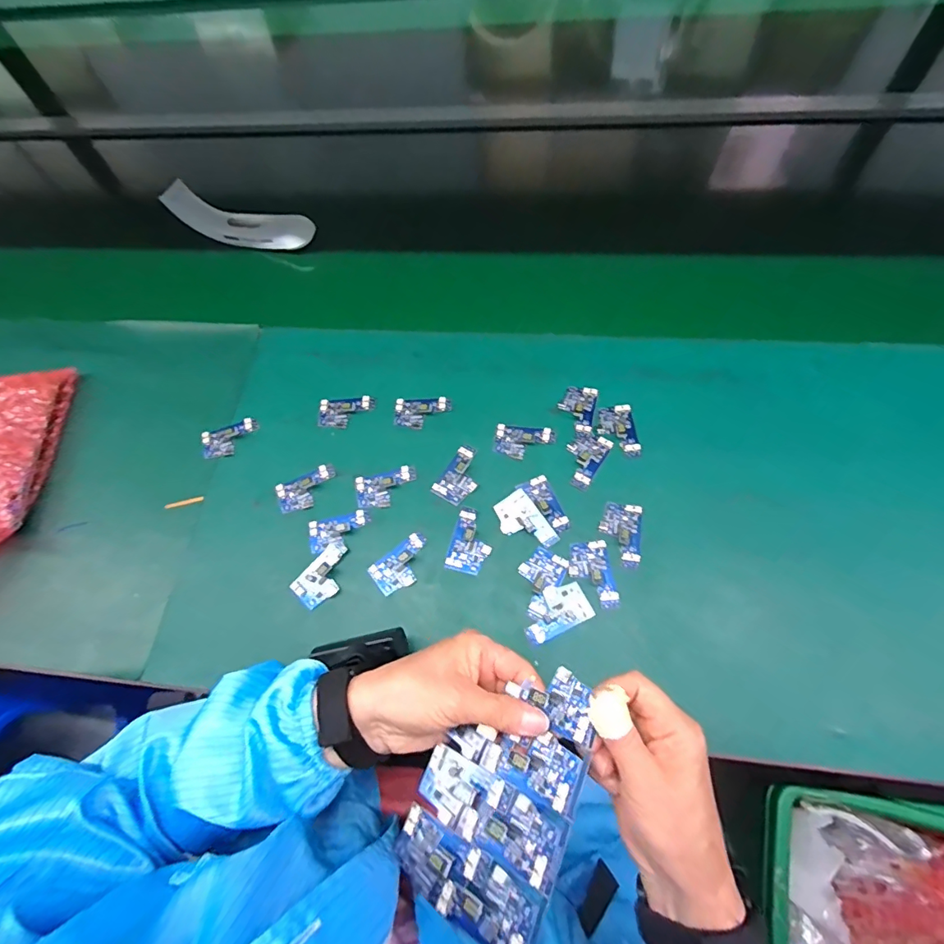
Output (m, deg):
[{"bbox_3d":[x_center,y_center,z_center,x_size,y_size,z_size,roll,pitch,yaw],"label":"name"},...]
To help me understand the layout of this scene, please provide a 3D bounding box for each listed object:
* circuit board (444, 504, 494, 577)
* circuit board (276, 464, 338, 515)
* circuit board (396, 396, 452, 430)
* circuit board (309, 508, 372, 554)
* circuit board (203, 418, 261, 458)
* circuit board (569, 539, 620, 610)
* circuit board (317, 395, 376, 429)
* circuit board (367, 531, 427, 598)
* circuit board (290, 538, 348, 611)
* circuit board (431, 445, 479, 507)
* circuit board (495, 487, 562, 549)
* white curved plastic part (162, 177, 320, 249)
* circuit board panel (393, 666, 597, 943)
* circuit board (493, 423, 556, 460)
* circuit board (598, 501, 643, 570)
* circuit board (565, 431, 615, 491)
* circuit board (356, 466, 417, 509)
[{"bbox_3d":[0.000,0.062,0.435,0.036,0.005,0.059,12,68,11],"label":"circuit board"},{"bbox_3d":[-0.162,0.016,0.469,0.060,0.005,0.035,-25,66,-6],"label":"circuit board"},{"bbox_3d":[-0.051,-0.062,0.496,0.059,0.006,0.032,-2,66,5],"label":"circuit board"},{"bbox_3d":[-0.124,0.055,0.450,0.057,0.004,0.031,-16,66,-2],"label":"circuit board"},{"bbox_3d":[-0.253,-0.036,0.501,0.059,0.006,0.032,-22,66,-5],"label":"circuit board"},{"bbox_3d":[0.104,0.089,0.412,0.034,0.004,0.058,-8,66,2],"label":"circuit board"},{"bbox_3d":[-0.132,-0.064,0.503,0.057,0.005,0.033,-6,66,3],"label":"circuit board"},{"bbox_3d":[-0.062,0.083,0.430,0.057,0.004,0.035,-37,68,-11],"label":"circuit board"},{"bbox_3d":[-0.133,0.092,0.430,0.036,0.008,0.058,39,75,19],"label":"circuit board"},{"bbox_3d":[-0.009,0.002,0.462,0.035,0.005,0.058,30,72,17],"label":"circuit board"},{"bbox_3d":[0.047,0.047,0.436,0.037,0.004,0.060,-32,67,-9],"label":"circuit board"},{"bbox_3d":[-0.304,-0.329,0.626,0.189,0.057,0.040,11,68,10],"label":"white curved plastic part"},{"bbox_3d":[0.016,0.193,0.296,0.094,0.012,0.145,15,71,30],"label":"circuit board panel"},{"bbox_3d":[0.052,-0.029,0.473,0.057,0.004,0.035,5,67,7],"label":"circuit board"},{"bbox_3d":[0.132,0.055,0.425,0.035,0.005,0.057,8,67,9],"label":"circuit board"},{"bbox_3d":[0.107,-0.014,0.460,0.036,0.004,0.058,30,72,17],"label":"circuit board"},{"bbox_3d":[-0.082,0.014,0.462,0.059,0.008,0.034,-14,66,-1],"label":"circuit board"}]

